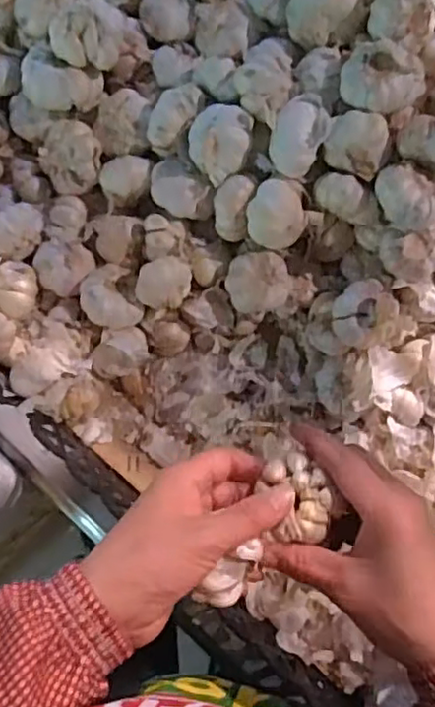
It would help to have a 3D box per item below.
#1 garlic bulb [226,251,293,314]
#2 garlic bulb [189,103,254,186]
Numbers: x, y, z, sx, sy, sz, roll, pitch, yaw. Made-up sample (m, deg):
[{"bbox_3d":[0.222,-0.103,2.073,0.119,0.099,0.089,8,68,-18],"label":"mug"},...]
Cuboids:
[{"bbox_3d":[0.036,-0.058,0.552,0.054,0.036,0.049,-22,78,-6],"label":"garlic bulb"},{"bbox_3d":[0.001,-0.172,0.533,0.050,0.045,0.059,5,77,0],"label":"garlic bulb"}]

